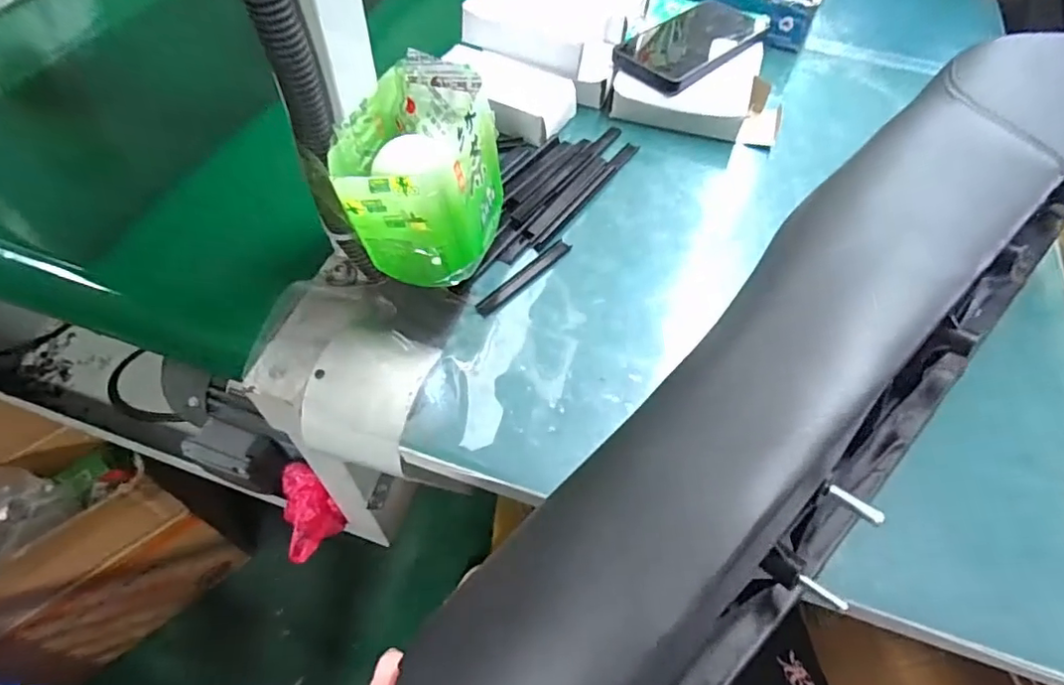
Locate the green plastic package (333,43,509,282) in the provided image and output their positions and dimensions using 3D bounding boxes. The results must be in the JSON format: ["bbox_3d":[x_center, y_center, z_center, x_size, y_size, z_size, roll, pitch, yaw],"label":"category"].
[{"bbox_3d":[-0.065,-0.102,0.367,0.086,0.097,0.107,18,57,9],"label":"green plastic package"}]

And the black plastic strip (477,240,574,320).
[{"bbox_3d":[-0.006,-0.049,0.432,0.015,0.004,0.092,39,63,21],"label":"black plastic strip"}]

